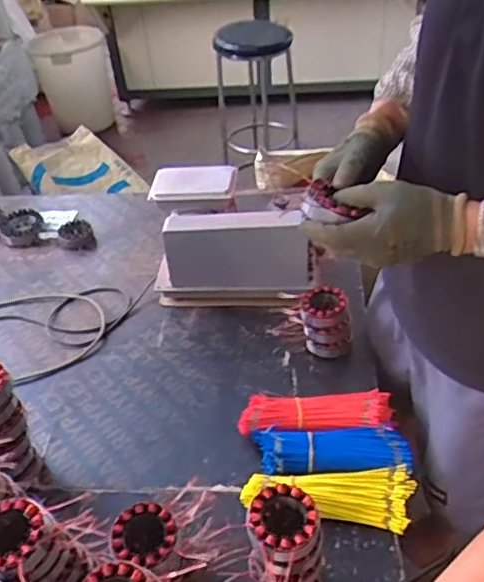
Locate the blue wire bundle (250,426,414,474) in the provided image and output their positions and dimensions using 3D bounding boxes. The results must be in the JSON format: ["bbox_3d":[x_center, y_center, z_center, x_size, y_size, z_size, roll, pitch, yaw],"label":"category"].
[{"bbox_3d":[0.146,0.260,0.955,0.247,0.040,0.079,-2,41,5],"label":"blue wire bundle"}]

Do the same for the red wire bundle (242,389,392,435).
[{"bbox_3d":[0.127,0.212,1.015,0.257,0.040,0.073,-2,41,5],"label":"red wire bundle"}]

